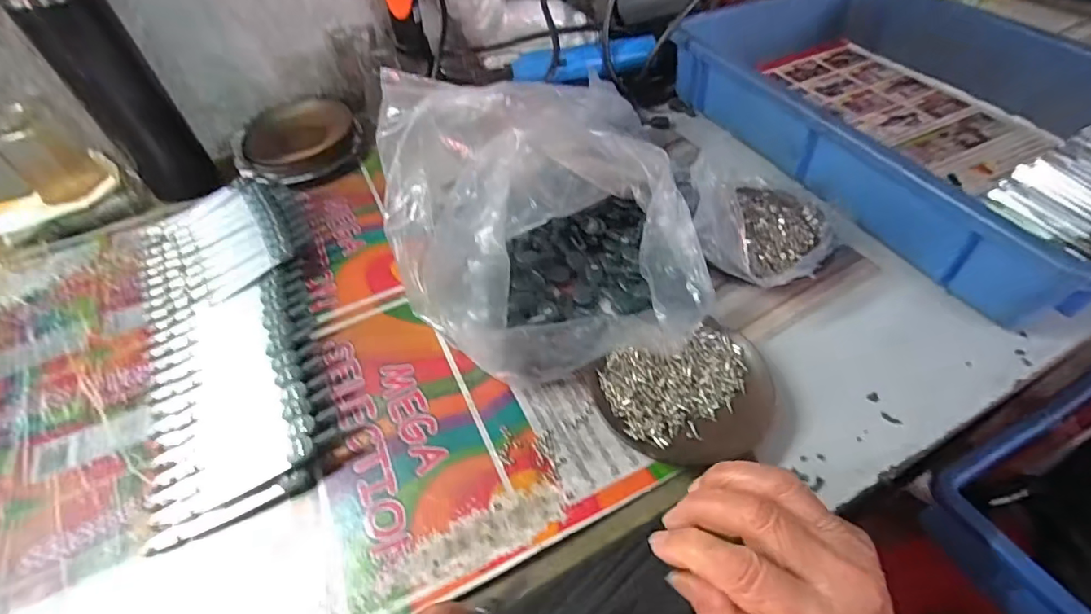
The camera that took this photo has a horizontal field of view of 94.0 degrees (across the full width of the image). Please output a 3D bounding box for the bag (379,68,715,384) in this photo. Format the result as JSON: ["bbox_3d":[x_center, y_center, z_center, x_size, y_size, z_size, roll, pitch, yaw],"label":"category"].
[{"bbox_3d":[-0.007,-0.086,0.413,0.240,0.094,0.289,-9,51,-4],"label":"bag"}]

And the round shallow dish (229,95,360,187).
[{"bbox_3d":[-0.268,-0.181,0.551,0.127,0.034,0.127,-2,50,2],"label":"round shallow dish"}]

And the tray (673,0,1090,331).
[{"bbox_3d":[0.360,-0.192,0.486,0.319,0.077,0.433,-22,53,-15],"label":"tray"}]

